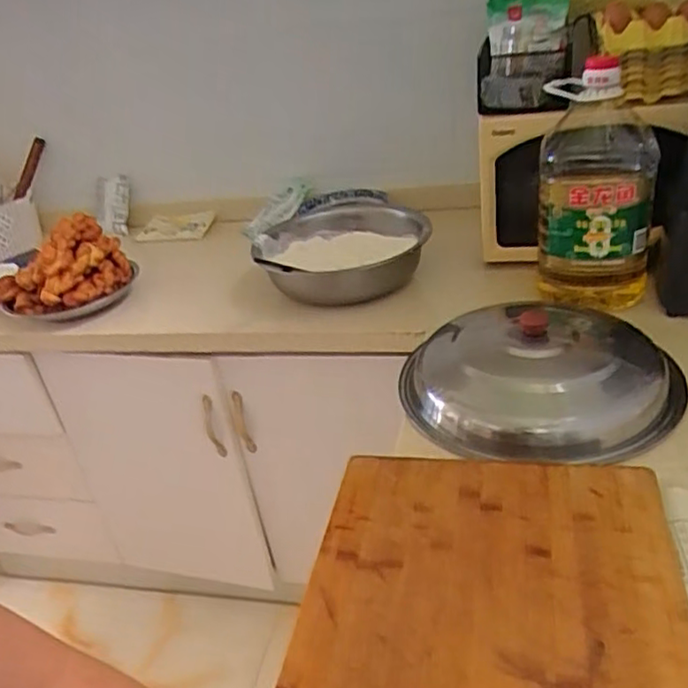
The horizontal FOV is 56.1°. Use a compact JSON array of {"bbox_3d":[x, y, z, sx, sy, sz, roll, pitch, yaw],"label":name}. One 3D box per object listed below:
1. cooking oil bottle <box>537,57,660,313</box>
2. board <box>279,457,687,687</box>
[{"bbox_3d":[0.334,-0.201,0.851,0.149,0.328,0.137,9,36,21],"label":"cooking oil bottle"},{"bbox_3d":[0.110,0.247,0.492,0.308,0.013,0.456,3,34,13],"label":"board"}]

